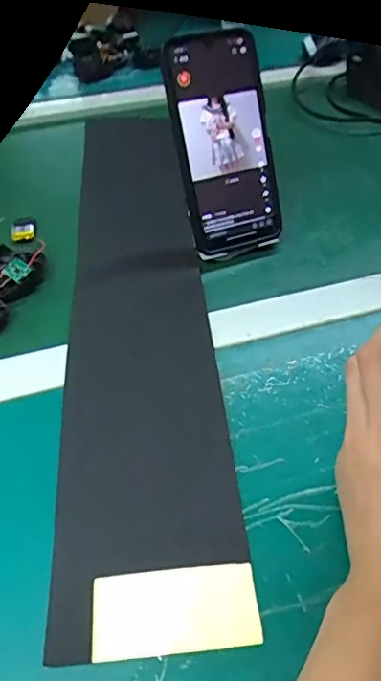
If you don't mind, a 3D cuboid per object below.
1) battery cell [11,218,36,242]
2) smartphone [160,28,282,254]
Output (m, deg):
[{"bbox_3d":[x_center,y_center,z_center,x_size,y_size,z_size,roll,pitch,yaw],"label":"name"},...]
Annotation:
[{"bbox_3d":[-0.161,-0.107,0.514,0.023,0.005,0.031,-5,47,-4],"label":"battery cell"},{"bbox_3d":[0.028,-0.168,0.462,0.080,0.172,0.019,-17,18,-16],"label":"smartphone"}]

